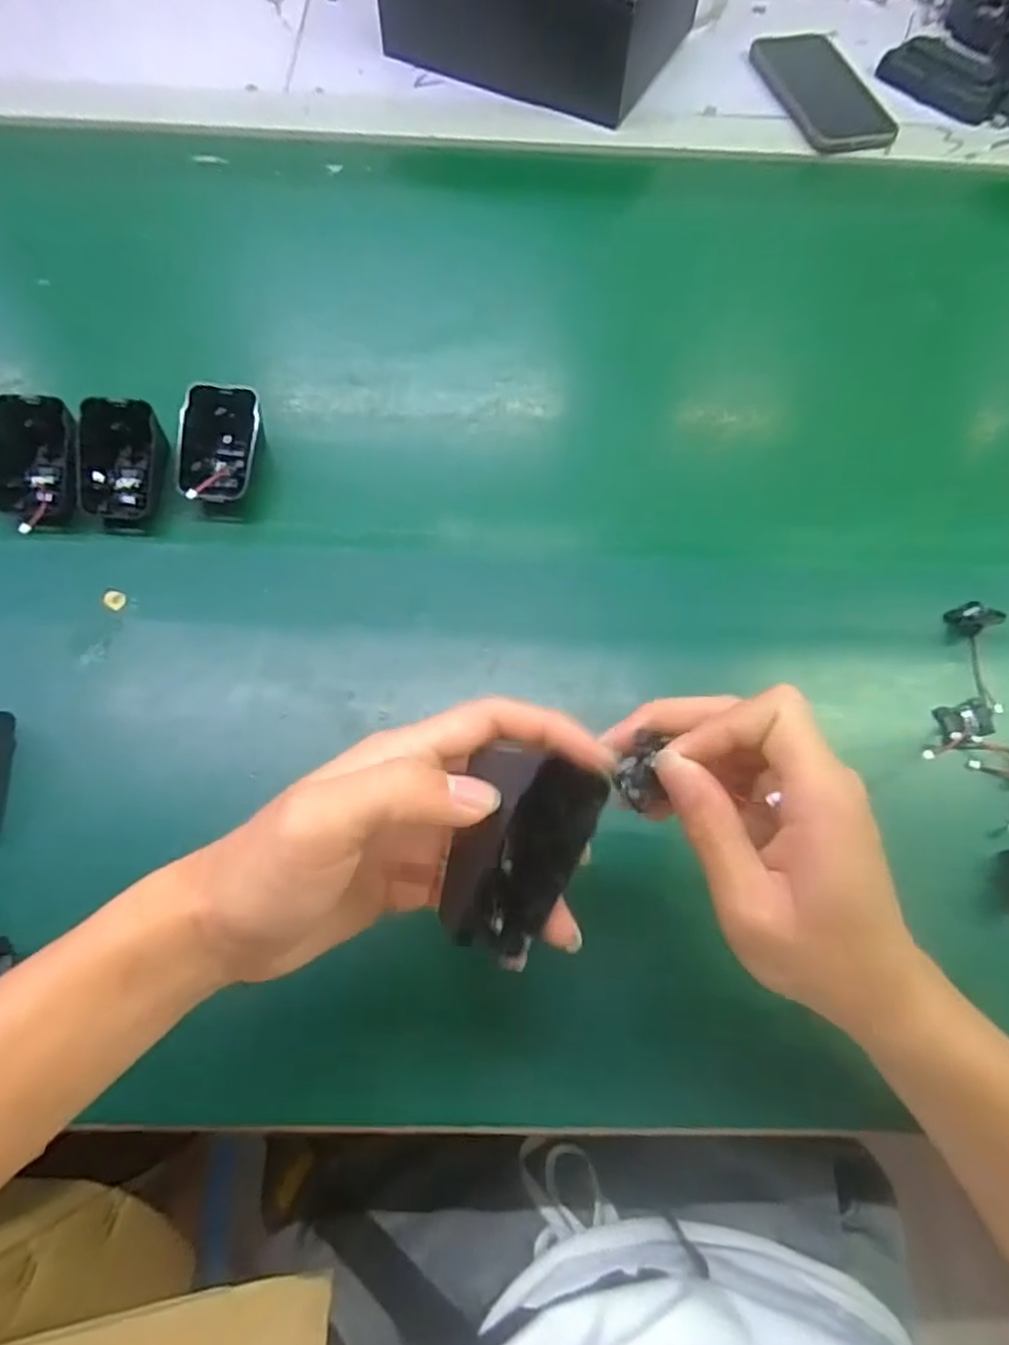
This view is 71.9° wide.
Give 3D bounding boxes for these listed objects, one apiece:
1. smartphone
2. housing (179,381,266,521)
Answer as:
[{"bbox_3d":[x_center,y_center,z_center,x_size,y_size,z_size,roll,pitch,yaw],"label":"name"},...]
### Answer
[{"bbox_3d":[0.275,-0.511,0.606,0.086,0.008,0.169,-13,69,-7],"label":"smartphone"},{"bbox_3d":[-0.171,-0.131,0.421,0.047,0.038,0.077,2,68,-1],"label":"housing"}]

